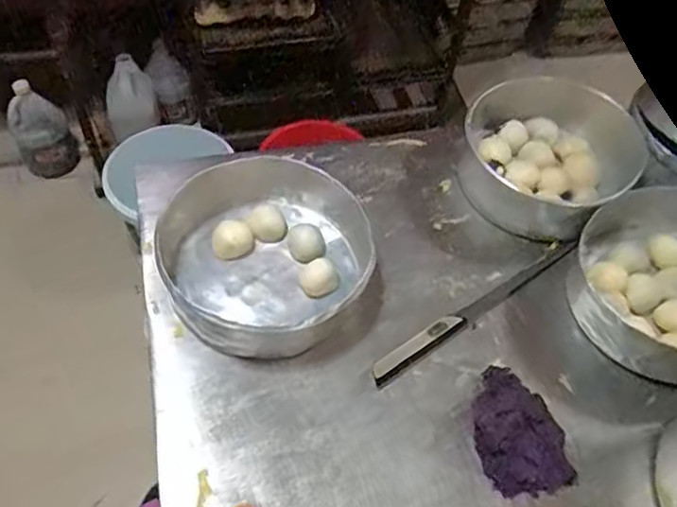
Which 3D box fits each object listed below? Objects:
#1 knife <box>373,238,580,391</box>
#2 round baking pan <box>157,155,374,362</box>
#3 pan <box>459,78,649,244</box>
[{"bbox_3d":[0.152,0.053,0.649,0.291,0.017,0.021,-30,63,-23],"label":"knife"},{"bbox_3d":[-0.070,0.003,0.636,0.208,0.078,0.204,2,55,-3],"label":"round baking pan"},{"bbox_3d":[0.241,-0.120,0.743,0.176,0.073,0.195,22,56,10],"label":"pan"}]

